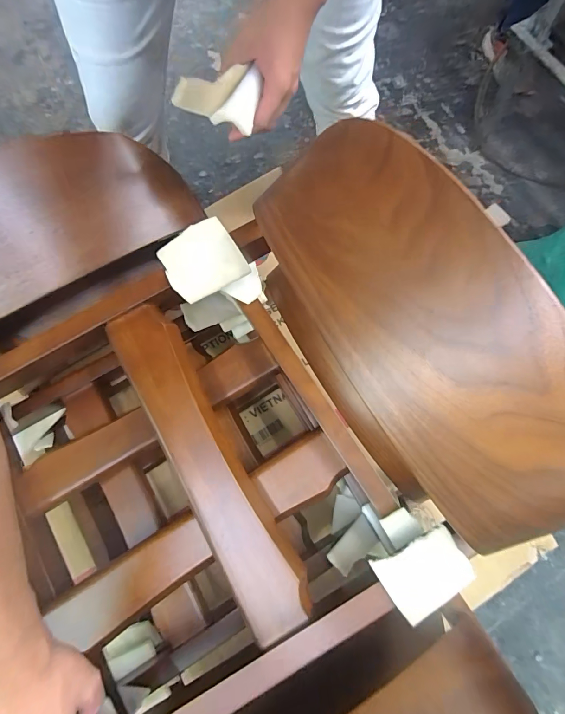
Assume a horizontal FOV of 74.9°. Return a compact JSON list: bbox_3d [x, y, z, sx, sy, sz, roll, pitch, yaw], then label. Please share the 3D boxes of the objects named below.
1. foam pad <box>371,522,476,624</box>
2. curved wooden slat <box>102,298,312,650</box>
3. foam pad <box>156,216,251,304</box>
[{"bbox_3d":[0.159,0.241,0.411,0.092,0.012,0.067,-29,76,-6],"label":"foam pad"},{"bbox_3d":[-0.102,0.127,0.471,0.082,0.027,0.433,-29,76,-7],"label":"curved wooden slat"},{"bbox_3d":[-0.111,-0.133,0.510,0.102,0.009,0.093,-31,91,-12],"label":"foam pad"}]

